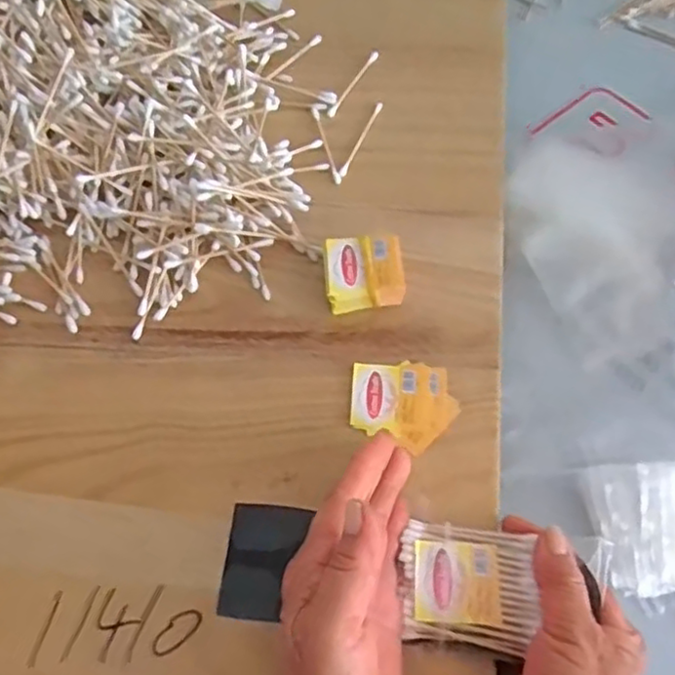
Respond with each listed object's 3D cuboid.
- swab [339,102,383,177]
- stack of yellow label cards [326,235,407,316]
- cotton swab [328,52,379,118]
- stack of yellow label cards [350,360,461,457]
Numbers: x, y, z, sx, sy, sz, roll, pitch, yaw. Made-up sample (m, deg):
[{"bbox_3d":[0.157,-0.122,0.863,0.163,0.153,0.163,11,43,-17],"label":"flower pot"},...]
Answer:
[{"bbox_3d":[0.018,-0.144,0.482,0.005,0.004,0.071,22,69,12],"label":"swab"},{"bbox_3d":[0.018,-0.038,0.423,0.047,0.029,0.043,-3,66,1],"label":"stack of yellow label cards"},{"bbox_3d":[0.012,-0.192,0.506,0.006,0.004,0.071,28,70,14],"label":"cotton swab"},{"bbox_3d":[0.039,0.039,0.393,0.060,0.004,0.051,3,66,4],"label":"stack of yellow label cards"}]

